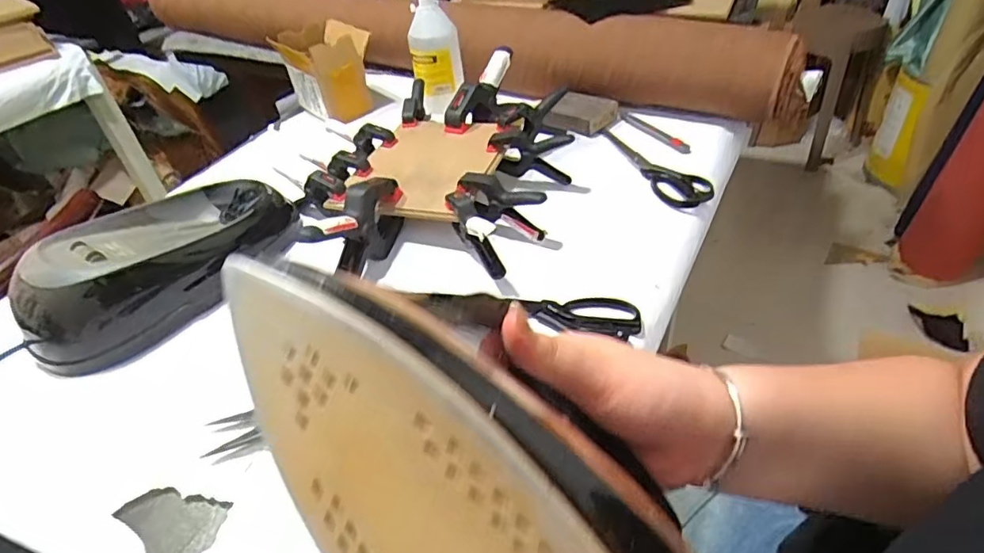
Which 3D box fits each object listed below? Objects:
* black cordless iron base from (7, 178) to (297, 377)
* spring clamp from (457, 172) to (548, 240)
[{"bbox_3d":[-0.360,-0.025,0.623,0.152,0.092,0.291,14,46,23],"label":"black cordless iron base"},{"bbox_3d":[0.012,-0.081,0.646,0.099,0.066,0.037,3,43,12],"label":"spring clamp"}]

